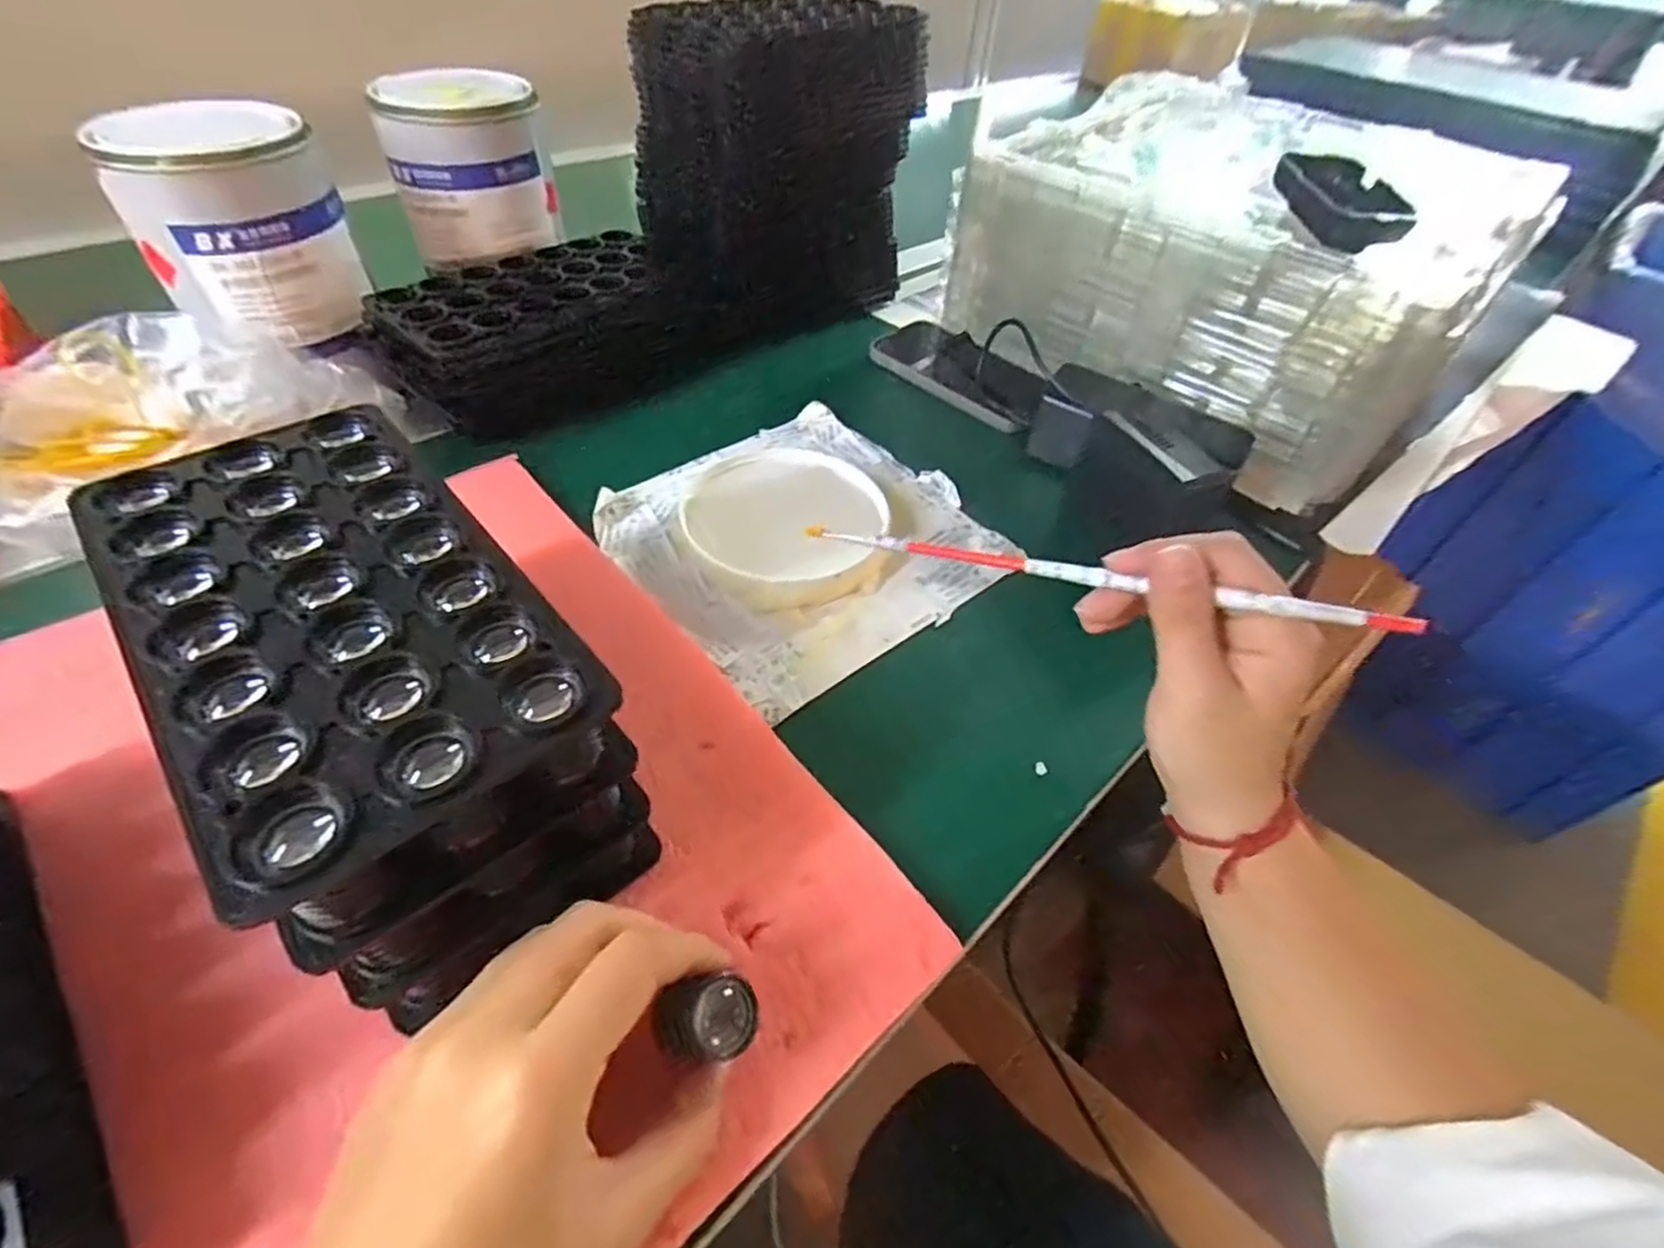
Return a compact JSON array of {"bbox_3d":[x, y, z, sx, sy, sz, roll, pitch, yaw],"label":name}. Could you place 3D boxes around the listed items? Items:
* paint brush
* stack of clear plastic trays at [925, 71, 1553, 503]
[{"bbox_3d":[0.091,-0.022,0.294,0.242,0.009,0.007,14,45,33],"label":"paint brush"},{"bbox_3d":[0.326,-0.291,0.560,0.326,0.146,0.330,-33,59,-30],"label":"stack of clear plastic trays"}]

